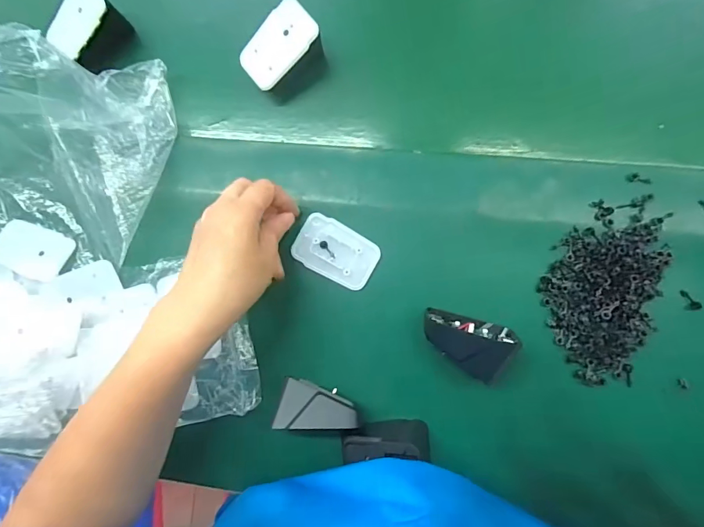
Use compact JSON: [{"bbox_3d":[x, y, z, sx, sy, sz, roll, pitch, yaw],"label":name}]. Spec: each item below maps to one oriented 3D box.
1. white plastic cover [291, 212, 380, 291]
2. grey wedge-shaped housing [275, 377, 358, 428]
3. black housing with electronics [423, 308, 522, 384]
[{"bbox_3d":[-0.014,-0.010,0.344,0.069,0.004,0.045,30,88,7],"label":"white plastic cover"},{"bbox_3d":[-0.024,0.109,0.317,0.058,0.041,0.033,8,86,5],"label":"grey wedge-shaped housing"},{"bbox_3d":[0.086,0.057,0.313,0.066,0.034,0.042,30,88,7],"label":"black housing with electronics"}]

